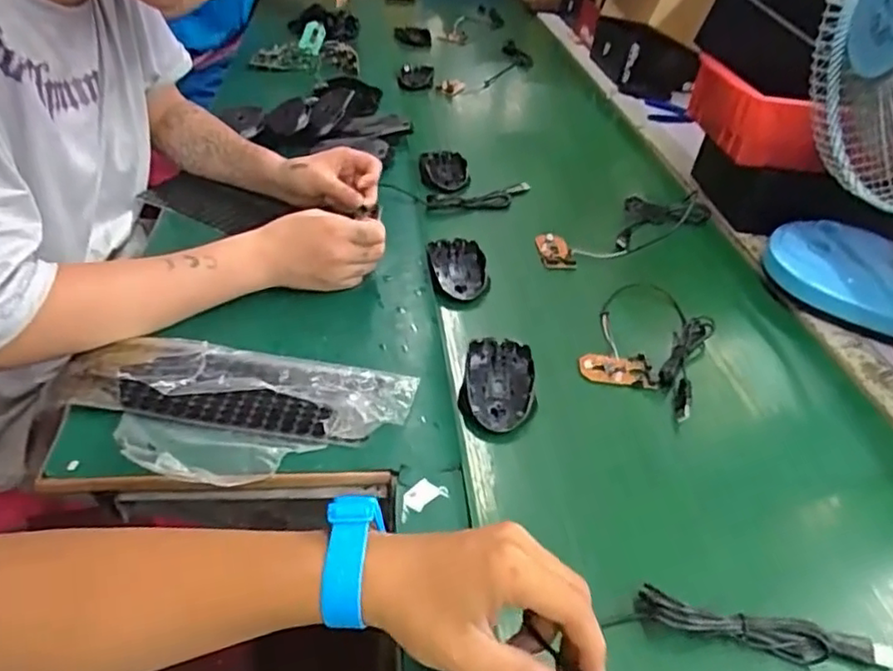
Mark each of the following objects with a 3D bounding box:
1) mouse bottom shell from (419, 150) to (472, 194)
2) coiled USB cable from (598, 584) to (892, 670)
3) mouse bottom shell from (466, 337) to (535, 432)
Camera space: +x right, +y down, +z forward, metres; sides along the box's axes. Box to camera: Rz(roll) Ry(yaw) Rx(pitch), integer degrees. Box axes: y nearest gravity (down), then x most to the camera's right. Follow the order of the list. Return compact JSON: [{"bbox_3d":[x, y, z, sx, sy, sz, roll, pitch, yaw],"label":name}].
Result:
[{"bbox_3d":[-0.003,-0.230,0.924,0.067,0.017,0.118,3,35,-8],"label":"mouse bottom shell"},{"bbox_3d":[0.191,0.186,0.411,0.172,0.019,0.022,9,37,4],"label":"coiled USB cable"},{"bbox_3d":[0.047,0.040,0.580,0.058,0.014,0.113,9,37,2],"label":"mouse bottom shell"}]

